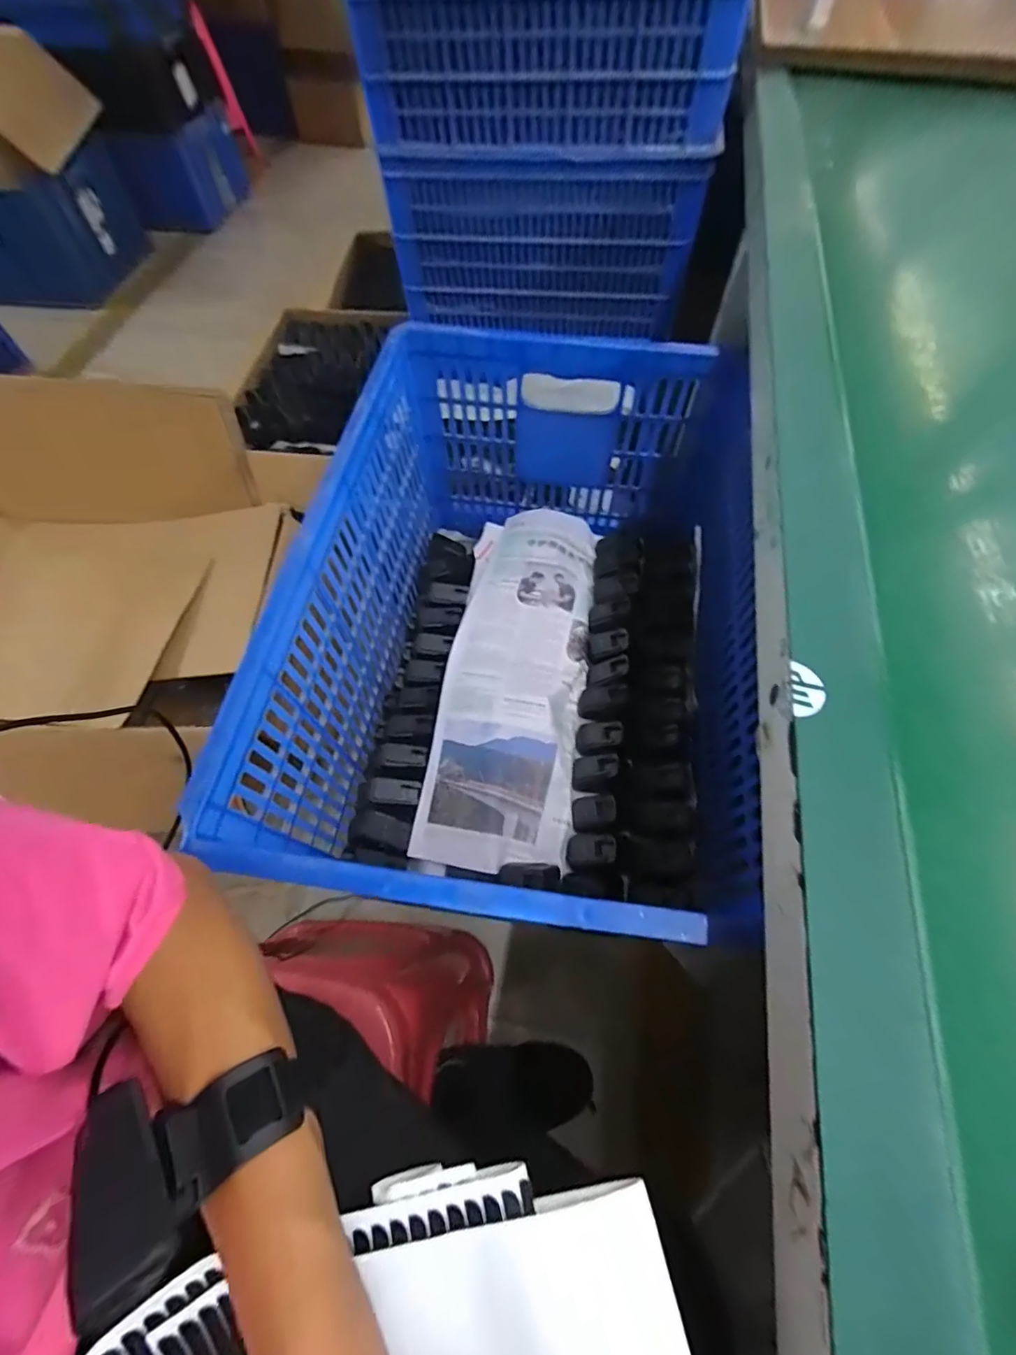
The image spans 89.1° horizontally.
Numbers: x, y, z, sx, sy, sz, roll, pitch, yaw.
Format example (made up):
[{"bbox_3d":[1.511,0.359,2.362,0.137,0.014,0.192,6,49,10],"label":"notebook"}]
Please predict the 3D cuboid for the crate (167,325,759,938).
[{"bbox_3d":[0.032,-0.071,0.624,0.444,0.296,0.667,7,62,6],"label":"crate"}]

